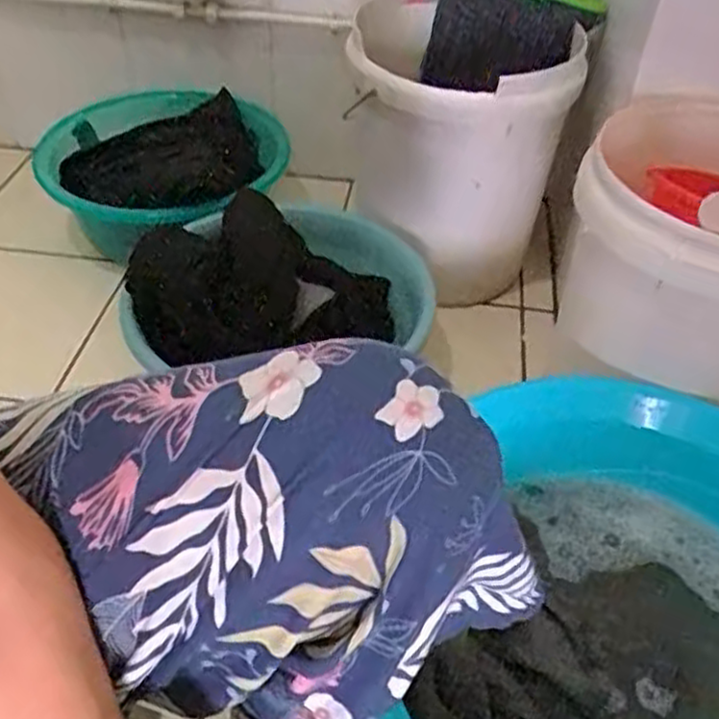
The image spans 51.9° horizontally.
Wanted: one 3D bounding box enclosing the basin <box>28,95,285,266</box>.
[{"bbox_3d":[-0.335,-0.301,1.187,0.380,0.123,0.335,10,46,9],"label":"basin"}]

